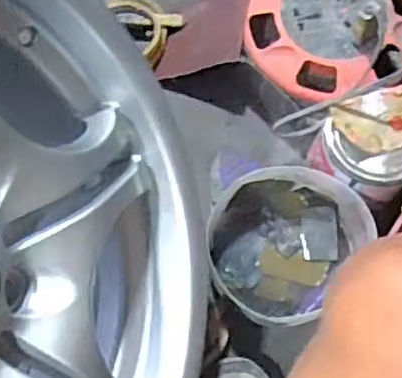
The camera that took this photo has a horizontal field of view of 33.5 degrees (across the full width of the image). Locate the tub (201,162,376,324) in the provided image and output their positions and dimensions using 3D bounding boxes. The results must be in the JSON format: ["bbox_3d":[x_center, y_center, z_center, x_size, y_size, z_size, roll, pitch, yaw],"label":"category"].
[{"bbox_3d":[0.079,0.050,0.674,0.145,0.070,0.145,0,71,-1],"label":"tub"}]

